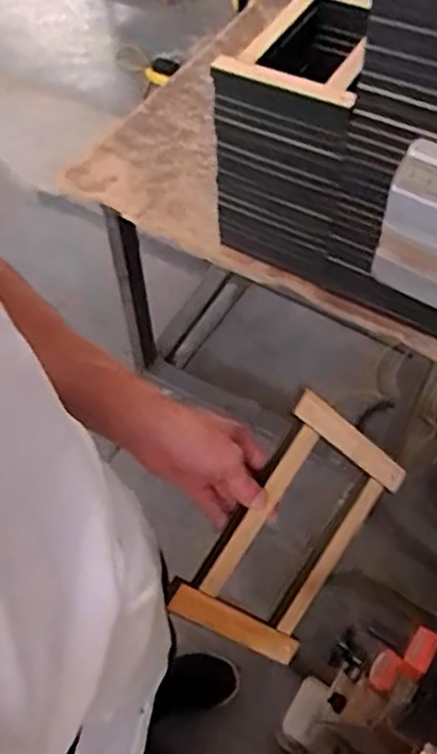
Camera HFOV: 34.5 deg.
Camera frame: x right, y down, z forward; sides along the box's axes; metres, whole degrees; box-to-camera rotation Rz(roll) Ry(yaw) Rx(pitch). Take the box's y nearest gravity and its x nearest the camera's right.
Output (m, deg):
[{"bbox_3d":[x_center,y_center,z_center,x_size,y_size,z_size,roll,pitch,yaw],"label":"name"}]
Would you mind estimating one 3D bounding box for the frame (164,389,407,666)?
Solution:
[{"bbox_3d":[0.074,0.155,0.701,0.238,0.180,0.025,-56,36,-7],"label":"frame"}]

